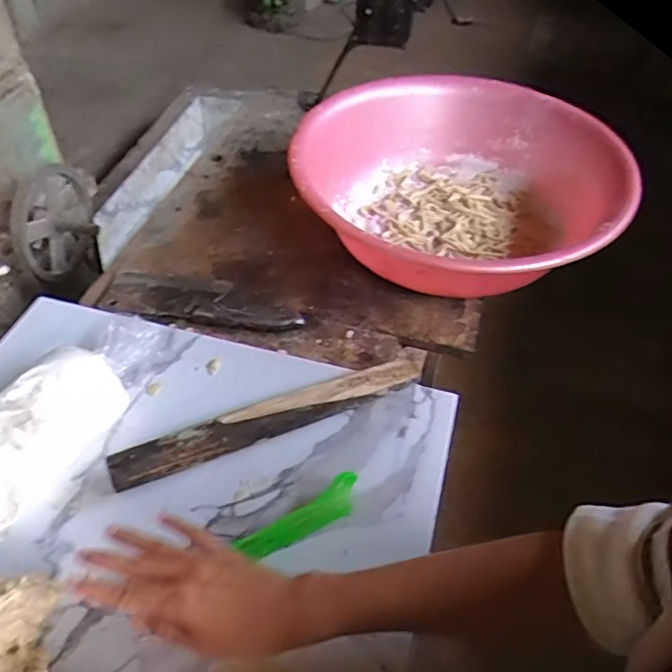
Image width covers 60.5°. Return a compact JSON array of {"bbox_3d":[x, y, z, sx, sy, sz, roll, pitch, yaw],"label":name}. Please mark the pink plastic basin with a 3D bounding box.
[{"bbox_3d":[0.147,-0.188,0.751,0.404,0.140,0.386,1,46,-2],"label":"pink plastic basin"}]

